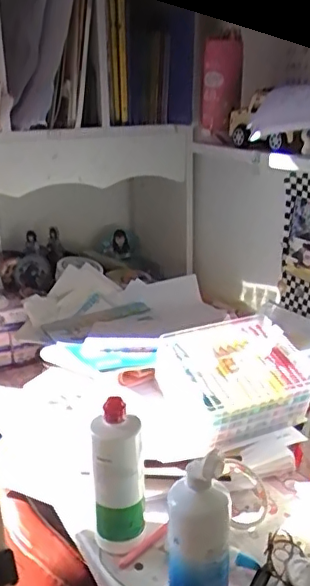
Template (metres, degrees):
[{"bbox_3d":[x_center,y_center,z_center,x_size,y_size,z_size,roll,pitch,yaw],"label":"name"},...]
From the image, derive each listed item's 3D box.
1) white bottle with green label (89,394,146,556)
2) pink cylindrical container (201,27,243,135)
[{"bbox_3d":[-0.040,0.208,0.616,0.052,0.185,0.043,-3,20,-5],"label":"white bottle with green label"},{"bbox_3d":[0.110,-0.352,0.941,0.063,0.155,0.080,0,20,4],"label":"pink cylindrical container"}]

